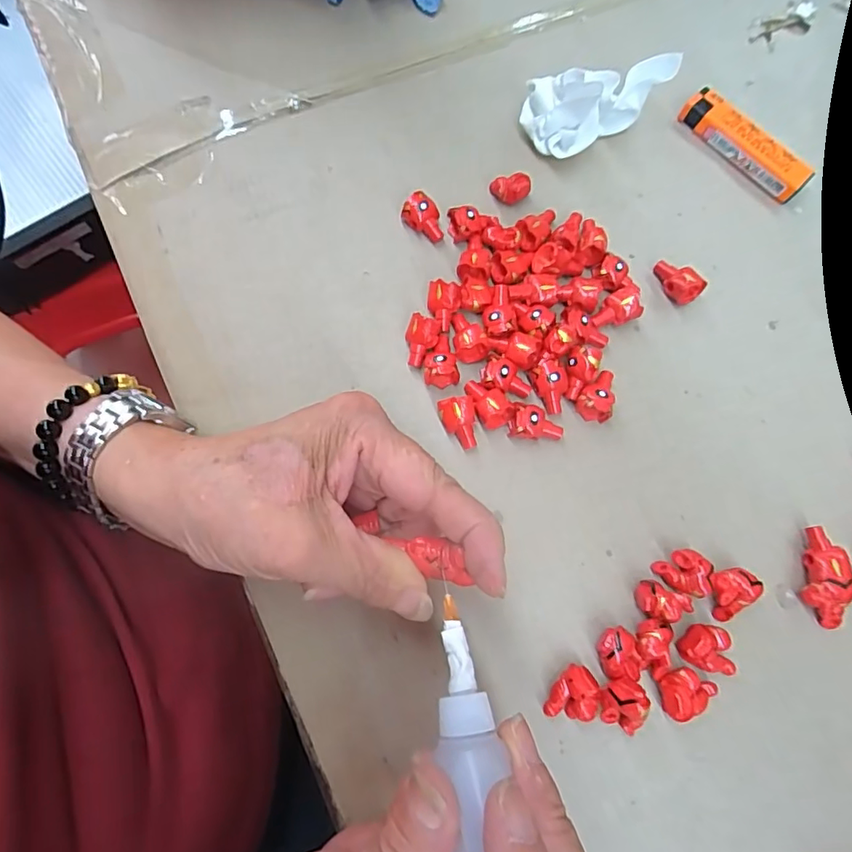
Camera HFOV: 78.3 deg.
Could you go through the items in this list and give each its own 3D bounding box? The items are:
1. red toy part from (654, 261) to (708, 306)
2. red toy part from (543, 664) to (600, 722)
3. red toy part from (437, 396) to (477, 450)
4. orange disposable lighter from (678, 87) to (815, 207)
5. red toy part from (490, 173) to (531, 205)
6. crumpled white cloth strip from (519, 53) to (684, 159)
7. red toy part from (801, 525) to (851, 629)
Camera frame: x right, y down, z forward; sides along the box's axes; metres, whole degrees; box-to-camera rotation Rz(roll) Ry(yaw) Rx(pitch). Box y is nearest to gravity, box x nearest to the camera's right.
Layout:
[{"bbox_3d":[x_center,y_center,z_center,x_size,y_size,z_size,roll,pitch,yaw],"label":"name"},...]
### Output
[{"bbox_3d":[0.131,-0.075,0.274,0.027,0.015,0.013,42,77,10],"label":"red toy part"},{"bbox_3d":[0.061,0.111,0.218,0.019,0.014,0.021,12,74,1],"label":"red toy part"},{"bbox_3d":[0.015,-0.001,0.248,0.016,0.015,0.022,-11,74,-5],"label":"red toy part"},{"bbox_3d":[0.184,-0.162,0.302,0.018,0.015,0.079,-41,79,-12],"label":"orange disposable lighter"},{"bbox_3d":[0.045,-0.127,0.280,0.020,0.014,0.009,-7,74,-4],"label":"red toy part"},{"bbox_3d":[0.093,-0.184,0.288,0.081,0.041,0.041,-35,78,-11],"label":"crumpled white cloth strip"},{"bbox_3d":[0.178,0.067,0.233,0.016,0.015,0.040,13,74,2],"label":"red toy part"}]

